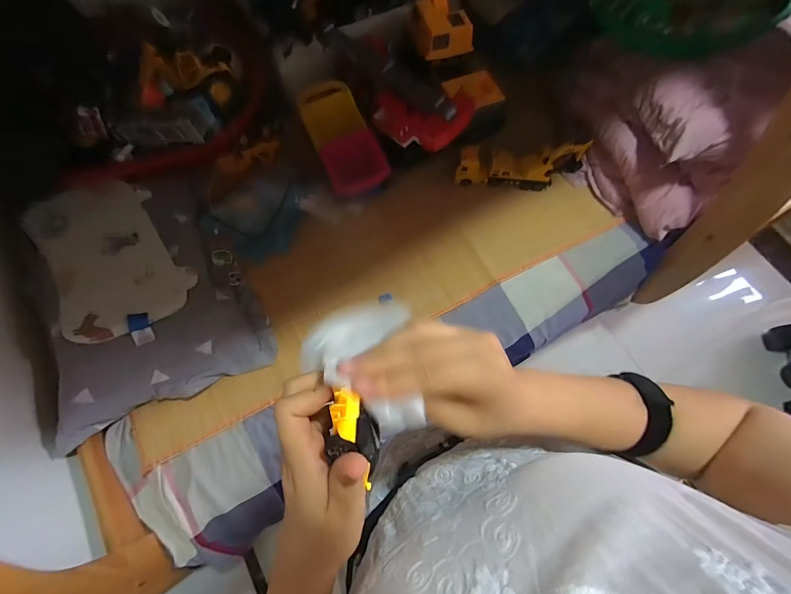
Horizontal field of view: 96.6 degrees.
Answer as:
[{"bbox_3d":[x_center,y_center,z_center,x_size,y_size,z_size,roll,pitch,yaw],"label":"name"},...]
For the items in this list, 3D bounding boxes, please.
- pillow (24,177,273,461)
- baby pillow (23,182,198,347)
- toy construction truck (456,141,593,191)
[{"bbox_3d":[-0.619,-0.036,0.863,0.418,0.170,0.583,-26,74,-7],"label":"pillow"},{"bbox_3d":[-0.671,-0.092,0.841,0.253,0.040,0.417,-26,75,-36],"label":"baby pillow"},{"bbox_3d":[0.371,-0.384,1.036,0.367,0.111,0.093,-5,72,-1],"label":"toy construction truck"}]

